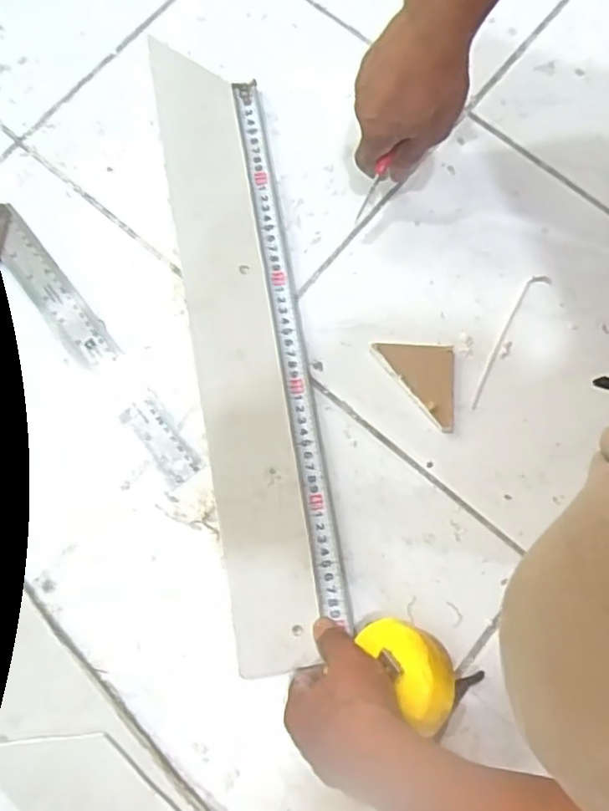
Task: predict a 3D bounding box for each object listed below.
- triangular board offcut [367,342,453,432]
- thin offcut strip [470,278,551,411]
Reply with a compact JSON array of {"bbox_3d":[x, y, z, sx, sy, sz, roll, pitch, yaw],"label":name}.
[{"bbox_3d":[0.093,-0.017,0.555,0.068,0.013,0.074,0,77,0],"label":"triangular board offcut"},{"bbox_3d":[0.177,-0.058,0.569,0.015,0.006,0.137,30,79,6],"label":"thin offcut strip"}]

